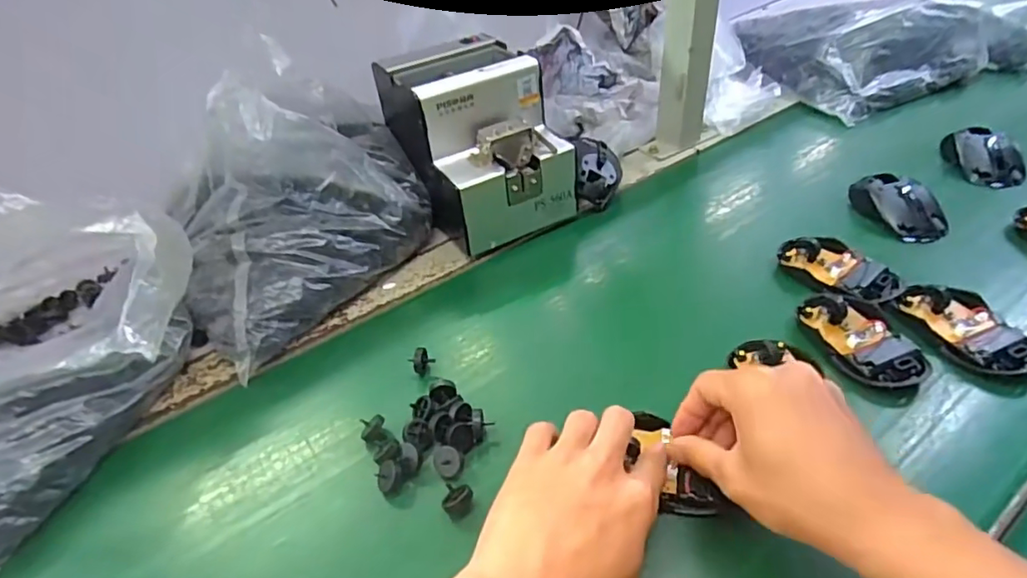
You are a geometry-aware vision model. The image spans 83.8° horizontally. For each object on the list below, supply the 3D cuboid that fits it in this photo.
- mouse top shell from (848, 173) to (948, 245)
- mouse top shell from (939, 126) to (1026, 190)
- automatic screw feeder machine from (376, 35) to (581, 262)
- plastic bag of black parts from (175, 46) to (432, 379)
[{"bbox_3d":[0.362,-0.079,0.539,0.061,0.026,0.086,-5,40,1],"label":"mouse top shell"},{"bbox_3d":[0.484,-0.137,0.587,0.055,0.027,0.077,1,41,8],"label":"mouse top shell"},{"bbox_3d":[-0.037,-0.143,0.571,0.126,0.156,0.173,-25,44,-21],"label":"automatic screw feeder machine"},{"bbox_3d":[-0.184,-0.082,0.500,0.155,0.162,0.245,30,52,35],"label":"plastic bag of black parts"}]

